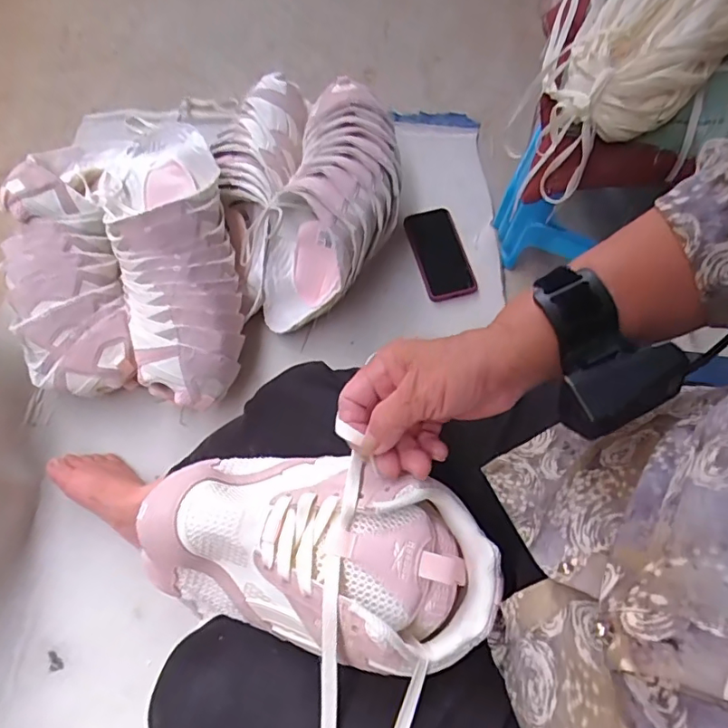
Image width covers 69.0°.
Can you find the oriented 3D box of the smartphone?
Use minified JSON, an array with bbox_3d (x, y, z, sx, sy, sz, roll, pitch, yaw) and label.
[{"bbox_3d":[0.128,-0.190,0.904,0.086,0.013,0.175,-13,68,-5],"label":"smartphone"}]

